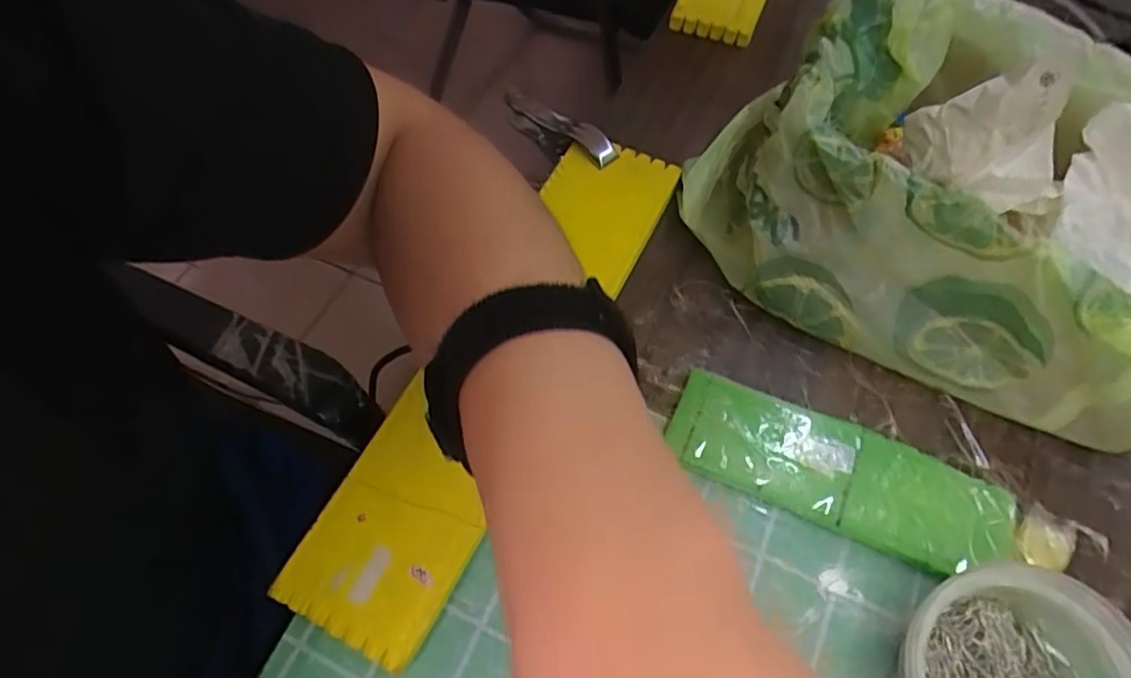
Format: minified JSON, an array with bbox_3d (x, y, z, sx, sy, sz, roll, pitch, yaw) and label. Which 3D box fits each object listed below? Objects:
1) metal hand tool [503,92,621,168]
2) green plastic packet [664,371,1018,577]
[{"bbox_3d":[-0.004,-0.155,0.466,0.100,0.038,0.014,35,68,32],"label":"metal hand tool"},{"bbox_3d":[0.146,0.072,0.338,0.177,0.017,0.058,22,66,11],"label":"green plastic packet"}]

